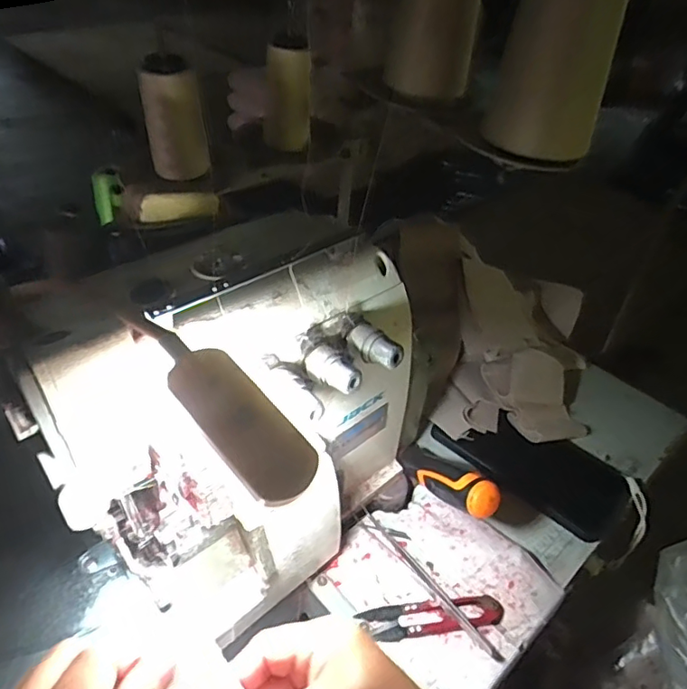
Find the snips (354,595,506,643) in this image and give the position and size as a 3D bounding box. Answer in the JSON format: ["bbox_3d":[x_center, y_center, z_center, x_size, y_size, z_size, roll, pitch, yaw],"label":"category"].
[{"bbox_3d":[0.065,0.196,0.399,0.105,0.006,0.022,-3,43,-11],"label":"snips"}]

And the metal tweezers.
[{"bbox_3d":[0.060,0.176,0.418,0.017,0.008,0.145,-26,51,-31],"label":"metal tweezers"}]

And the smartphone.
[{"bbox_3d":[0.178,0.104,0.512,0.159,0.017,0.089,33,48,26],"label":"smartphone"}]

